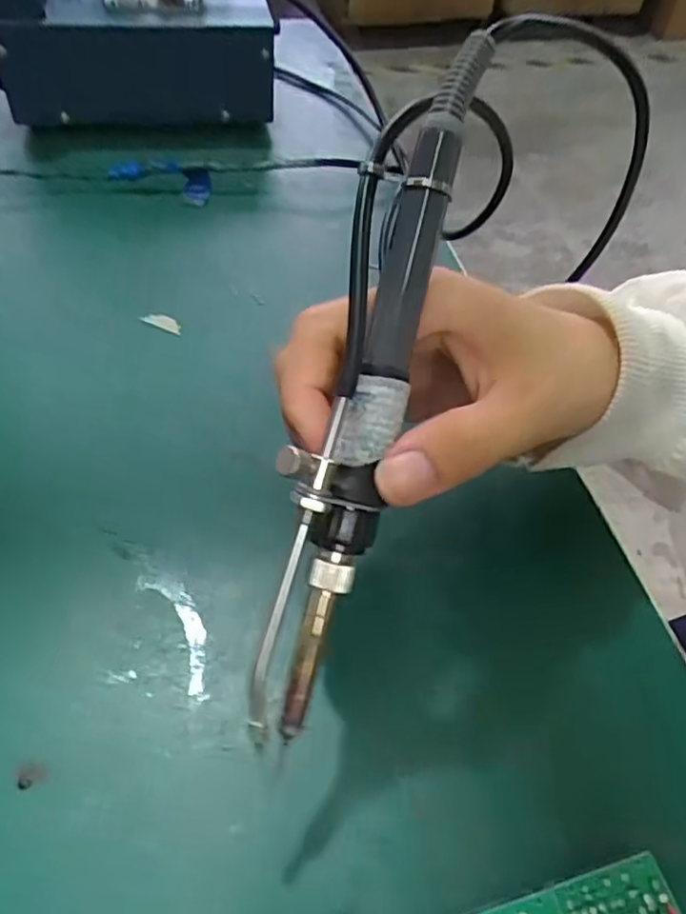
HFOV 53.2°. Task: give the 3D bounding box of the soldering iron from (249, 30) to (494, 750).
[{"bbox_3d":[0.004,-0.015,0.177,0.022,0.022,0.187,14,95,7],"label":"soldering iron"}]

